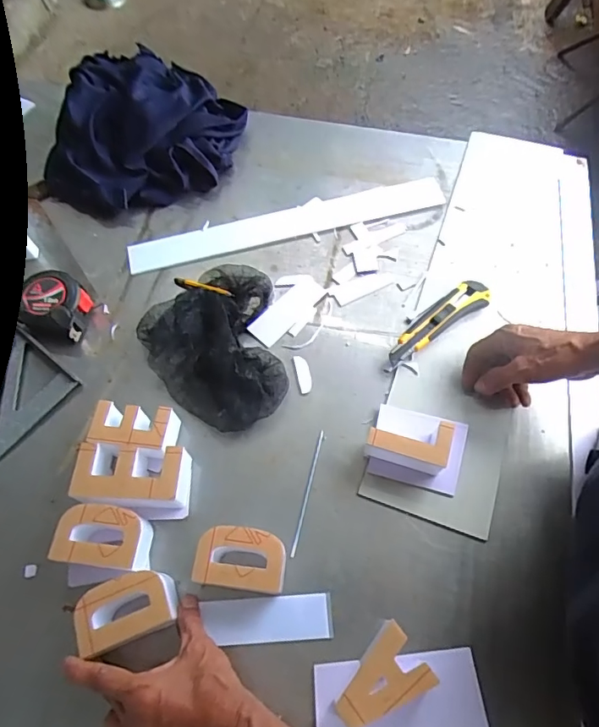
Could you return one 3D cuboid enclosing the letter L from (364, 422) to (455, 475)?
[{"bbox_3d":[0.115,0.085,0.521,0.085,0.050,0.045,11,64,8],"label":"letter L"}]

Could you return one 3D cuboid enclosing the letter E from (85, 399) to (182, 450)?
[{"bbox_3d":[-0.178,0.074,0.540,0.091,0.048,0.050,4,63,4],"label":"letter E"}]

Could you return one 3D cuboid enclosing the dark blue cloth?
[{"bbox_3d":[-0.229,-0.341,0.721,0.239,0.103,0.251,14,64,9],"label":"dark blue cloth"}]

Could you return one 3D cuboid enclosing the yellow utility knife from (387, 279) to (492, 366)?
[{"bbox_3d":[0.169,-0.051,0.607,0.156,0.023,0.038,-32,66,-14],"label":"yellow utility knife"}]

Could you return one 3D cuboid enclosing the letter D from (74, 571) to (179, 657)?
[{"bbox_3d":[-0.159,0.231,0.457,0.089,0.038,0.051,-19,64,-7],"label":"letter D"}]

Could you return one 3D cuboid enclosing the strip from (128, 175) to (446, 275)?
[{"bbox_3d":[-0.013,-0.206,0.699,0.456,0.009,0.048,-16,64,-6],"label":"strip"}]

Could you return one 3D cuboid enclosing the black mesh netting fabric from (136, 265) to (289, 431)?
[{"bbox_3d":[-0.109,-0.027,0.594,0.165,0.037,0.229,-10,63,-3],"label":"black mesh netting fabric"}]

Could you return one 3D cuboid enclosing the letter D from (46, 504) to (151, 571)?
[{"bbox_3d":[-0.194,0.175,0.490,0.083,0.050,0.053,5,63,5],"label":"letter D"}]

